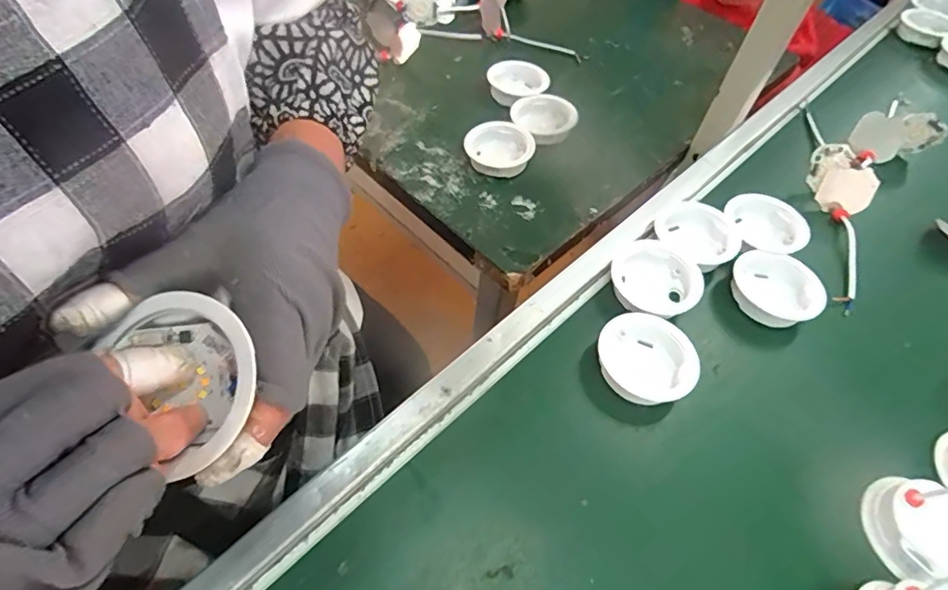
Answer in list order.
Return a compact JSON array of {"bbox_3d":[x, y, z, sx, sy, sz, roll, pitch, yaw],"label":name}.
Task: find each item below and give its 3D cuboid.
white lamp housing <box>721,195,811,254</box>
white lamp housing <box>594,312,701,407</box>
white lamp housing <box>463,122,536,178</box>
[{"bbox_3d":[0.270,-0.062,0.485,0.066,0.034,0.066,-23,60,-20],"label":"white lamp housing"},{"bbox_3d":[0.130,0.052,0.397,0.066,0.030,0.068,3,55,-4],"label":"white lamp housing"},{"bbox_3d":[0.029,-0.154,0.554,0.070,0.031,0.057,-17,59,-17],"label":"white lamp housing"}]

